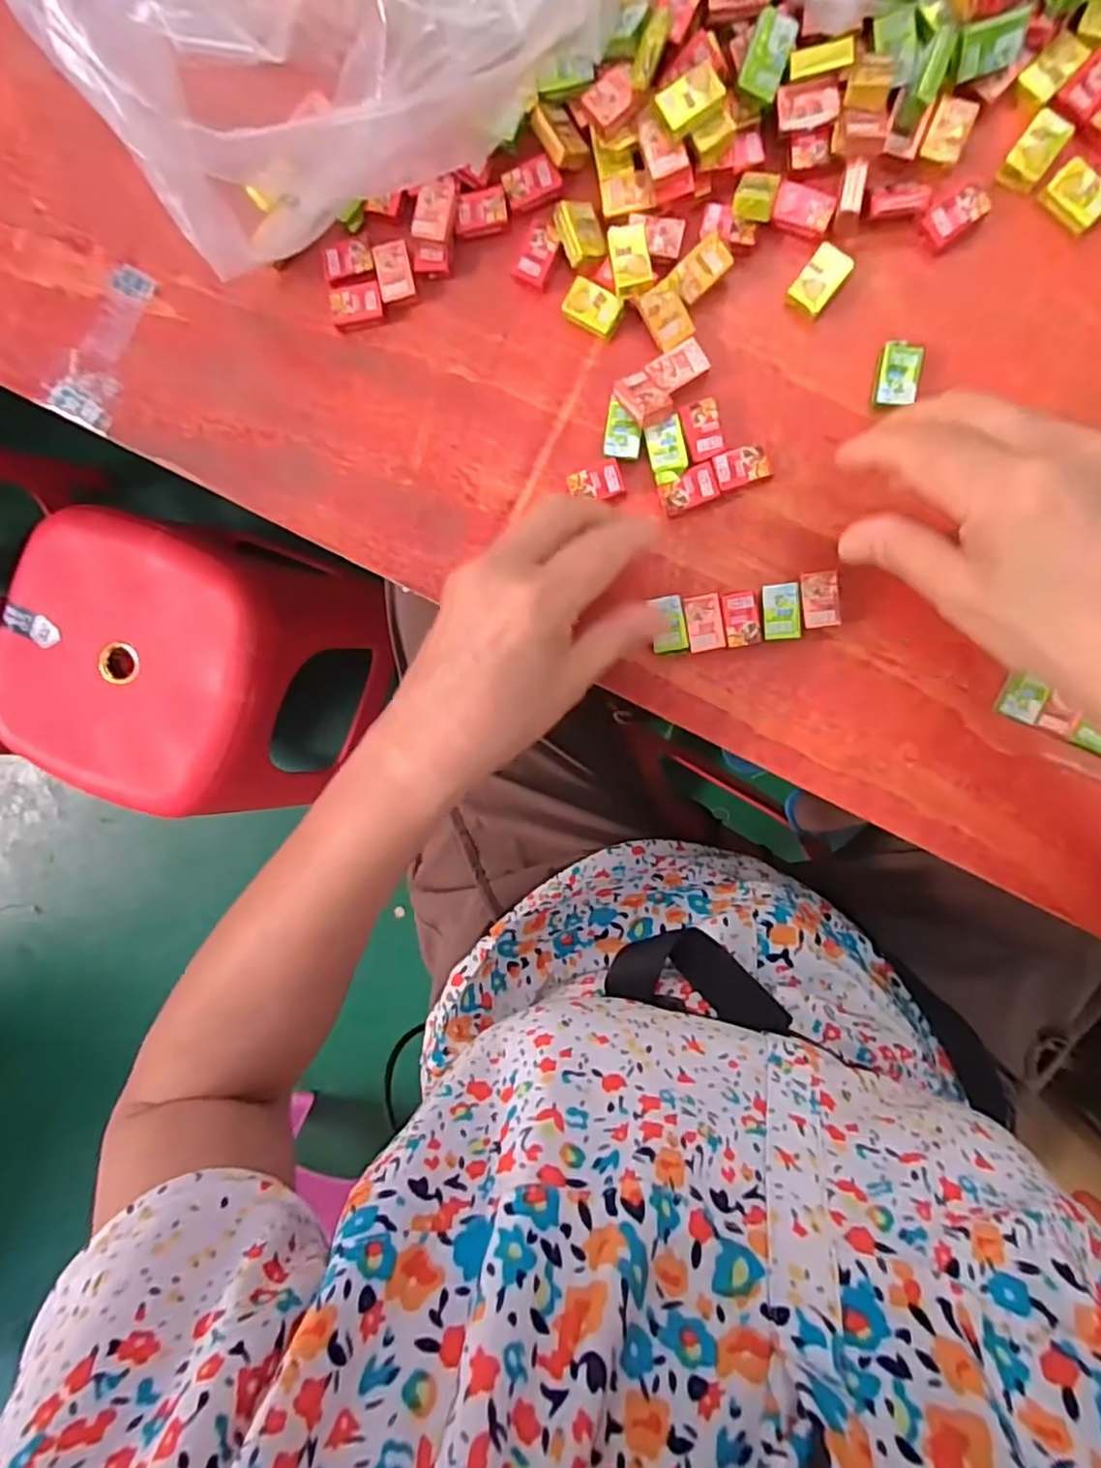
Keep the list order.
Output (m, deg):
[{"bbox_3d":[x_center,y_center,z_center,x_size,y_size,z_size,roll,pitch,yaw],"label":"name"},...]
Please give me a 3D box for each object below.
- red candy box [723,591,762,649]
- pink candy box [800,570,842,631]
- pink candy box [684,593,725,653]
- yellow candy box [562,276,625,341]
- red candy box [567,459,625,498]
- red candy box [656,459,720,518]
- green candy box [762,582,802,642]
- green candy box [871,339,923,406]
[{"bbox_3d":[0.091,-0.054,0.313,0.016,0.006,0.025,-8,95,8],"label":"red candy box"},{"bbox_3d":[0.126,-0.063,0.308,0.018,0.008,0.026,-6,95,8],"label":"pink candy box"},{"bbox_3d":[0.074,-0.053,0.315,0.017,0.005,0.026,-9,95,8],"label":"pink candy box"},{"bbox_3d":[0.020,-0.199,0.308,0.026,0.006,0.018,30,99,3],"label":"yellow candy box"},{"bbox_3d":[0.022,-0.120,0.315,0.025,0.008,0.016,-13,94,9],"label":"red candy box"},{"bbox_3d":[0.065,-0.115,0.310,0.026,0.010,0.019,-16,94,9],"label":"red candy box"},{"bbox_3d":[0.109,-0.058,0.311,0.017,0.007,0.026,-4,96,8],"label":"green candy box"},{"bbox_3d":[0.156,-0.161,0.296,0.019,0.010,0.028,7,97,7],"label":"green candy box"}]

